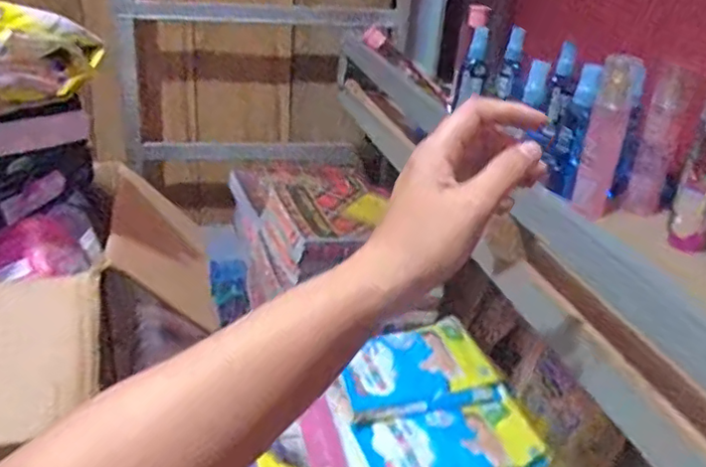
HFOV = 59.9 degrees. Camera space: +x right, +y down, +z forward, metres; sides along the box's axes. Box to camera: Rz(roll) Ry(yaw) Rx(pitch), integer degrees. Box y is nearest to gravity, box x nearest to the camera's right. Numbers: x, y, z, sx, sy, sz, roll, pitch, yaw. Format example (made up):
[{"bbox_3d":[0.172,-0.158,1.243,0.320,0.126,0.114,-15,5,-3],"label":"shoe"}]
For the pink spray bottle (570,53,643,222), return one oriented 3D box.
[{"bbox_3d":[0.263,-0.099,0.636,0.039,0.159,0.041,17,29,19],"label":"pink spray bottle"}]

